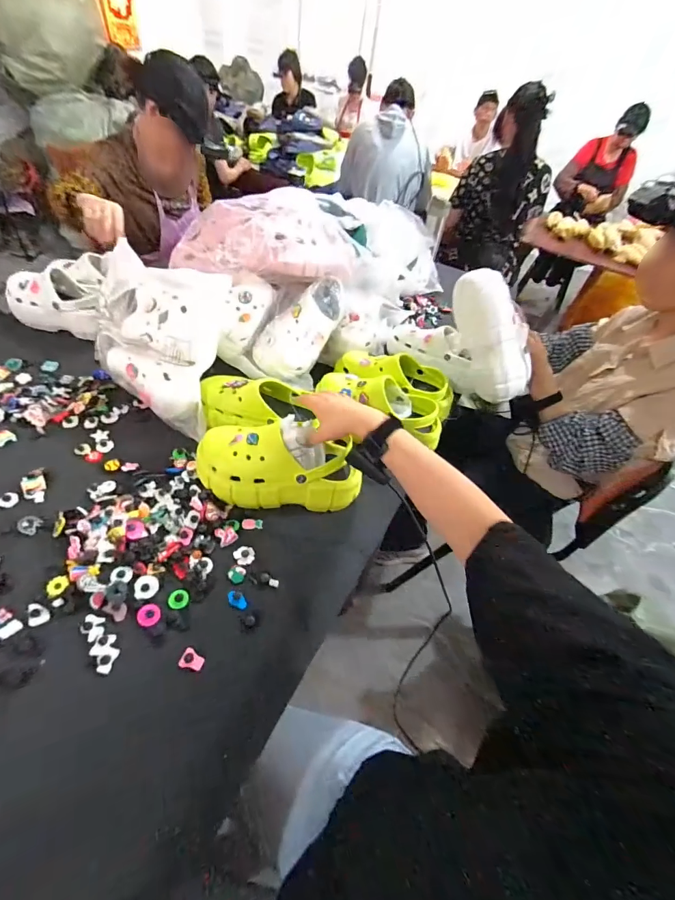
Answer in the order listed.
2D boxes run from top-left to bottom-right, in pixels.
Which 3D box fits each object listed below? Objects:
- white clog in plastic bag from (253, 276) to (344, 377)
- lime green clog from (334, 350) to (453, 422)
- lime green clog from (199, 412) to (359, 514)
[{"bbox_3d":[-0.066,-0.247,0.752,0.089,0.091,0.250,31,74,20],"label":"white clog in plastic bag"},{"bbox_3d":[0.123,-0.156,0.784,0.246,0.092,0.098,32,50,19],"label":"lime green clog"},{"bbox_3d":[-0.090,0.023,0.590,0.255,0.110,0.101,8,49,1],"label":"lime green clog"}]

